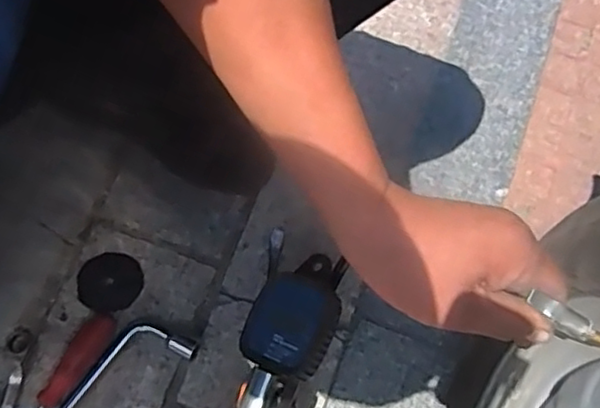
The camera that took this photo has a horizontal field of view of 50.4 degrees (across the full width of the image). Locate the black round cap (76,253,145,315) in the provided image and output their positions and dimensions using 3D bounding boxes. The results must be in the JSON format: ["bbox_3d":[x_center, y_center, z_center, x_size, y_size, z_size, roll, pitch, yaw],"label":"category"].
[{"bbox_3d":[-0.208,0.086,0.696,0.068,0.004,0.065,1,74,-4],"label":"black round cap"}]

